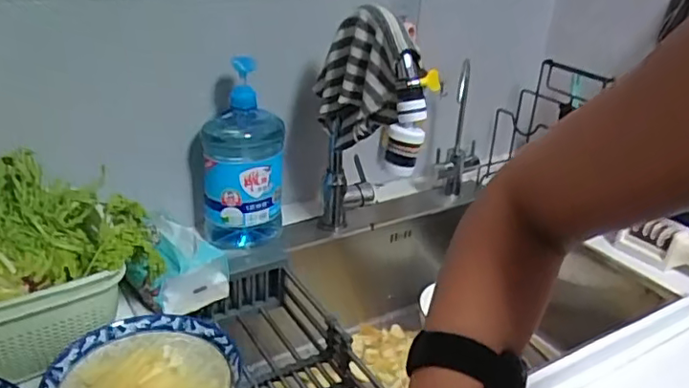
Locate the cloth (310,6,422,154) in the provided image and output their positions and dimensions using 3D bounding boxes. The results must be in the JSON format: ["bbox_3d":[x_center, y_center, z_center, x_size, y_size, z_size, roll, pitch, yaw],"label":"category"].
[{"bbox_3d":[0.020,-0.142,0.746,0.048,0.180,0.158,-10,29,-25],"label":"cloth"}]

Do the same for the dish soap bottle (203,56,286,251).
[{"bbox_3d":[-0.140,-0.049,0.820,0.111,0.268,0.065,-2,27,-12],"label":"dish soap bottle"}]

